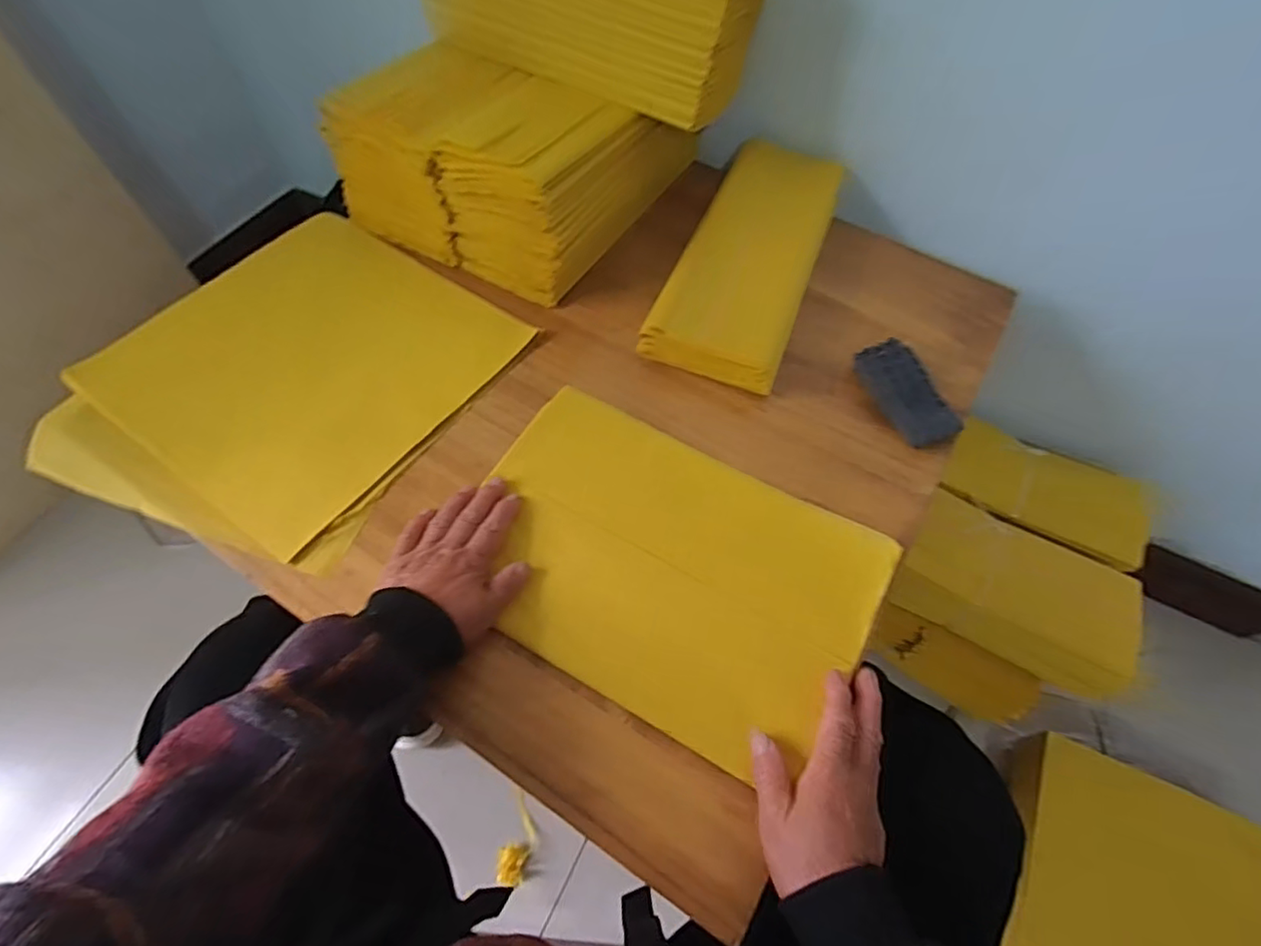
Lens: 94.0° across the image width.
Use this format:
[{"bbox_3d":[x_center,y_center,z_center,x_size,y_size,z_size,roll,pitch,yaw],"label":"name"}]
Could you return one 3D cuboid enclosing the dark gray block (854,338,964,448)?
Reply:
[{"bbox_3d":[0.253,-0.074,0.537,0.051,0.024,0.107,-21,63,-14],"label":"dark gray block"}]

